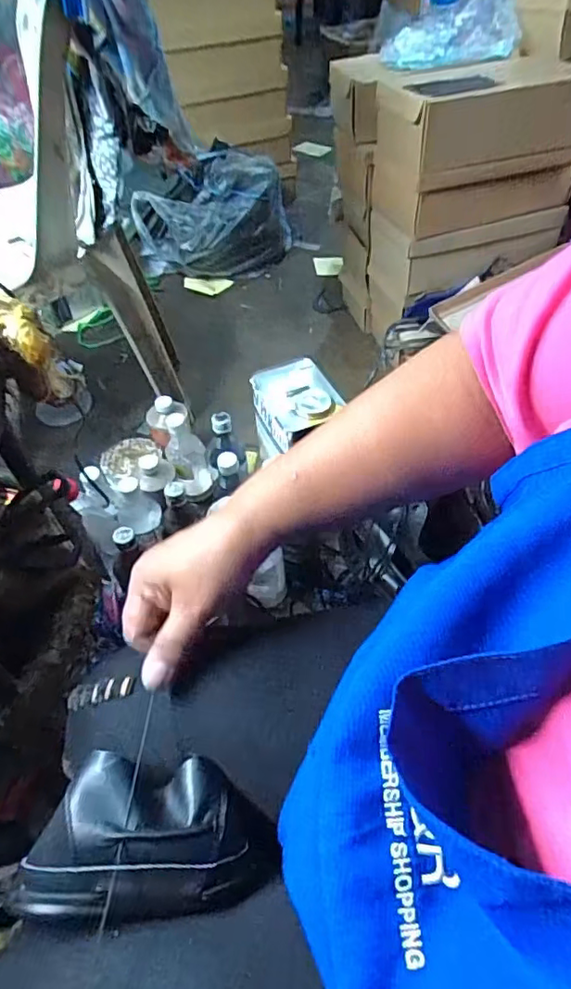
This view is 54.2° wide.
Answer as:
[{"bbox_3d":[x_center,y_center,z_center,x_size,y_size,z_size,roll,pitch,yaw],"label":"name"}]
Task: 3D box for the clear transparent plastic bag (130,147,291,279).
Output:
[{"bbox_3d":[-0.187,-0.730,1.512,0.421,0.254,0.196,-11,50,-6],"label":"clear transparent plastic bag"}]

